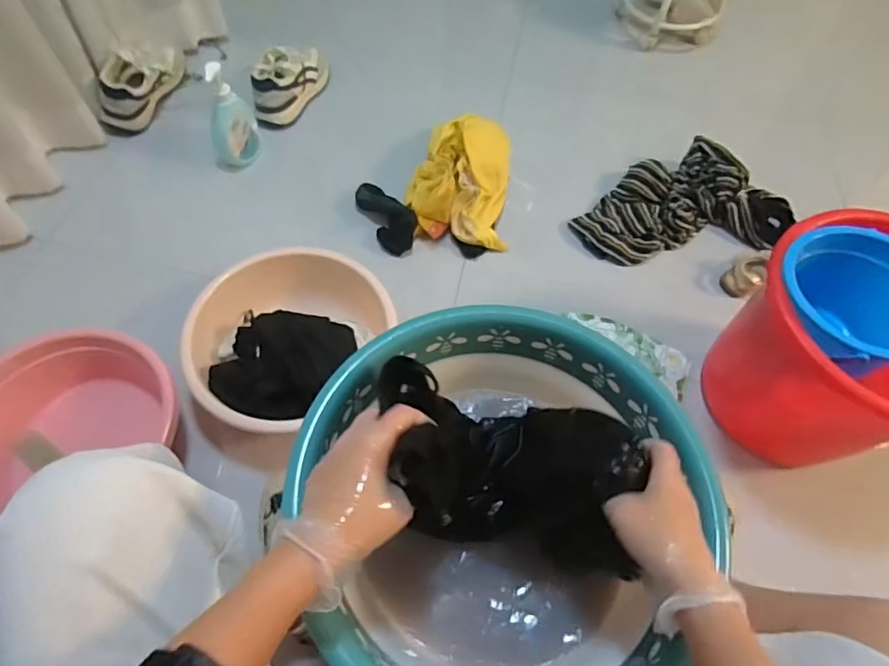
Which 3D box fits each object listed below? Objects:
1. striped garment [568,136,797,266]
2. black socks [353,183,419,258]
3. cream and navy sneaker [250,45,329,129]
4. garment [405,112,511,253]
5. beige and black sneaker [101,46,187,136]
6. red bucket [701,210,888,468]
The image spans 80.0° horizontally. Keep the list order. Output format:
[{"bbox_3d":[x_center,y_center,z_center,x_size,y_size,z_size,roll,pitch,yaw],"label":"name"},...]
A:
[{"bbox_3d":[0.494,-0.271,1.102,0.447,0.103,0.234,-8,61,-8],"label":"striped garment"},{"bbox_3d":[-0.113,-0.233,1.063,0.080,0.038,0.166,-31,67,-19],"label":"black socks"},{"bbox_3d":[-0.357,-0.577,1.209,0.092,0.104,0.216,23,62,9],"label":"cream and navy sneaker"},{"bbox_3d":[0.032,-0.316,1.081,0.197,0.113,0.282,4,60,-1],"label":"garment"},{"bbox_3d":[-0.677,-0.573,1.185,0.089,0.123,0.274,12,61,4],"label":"beige and black sneaker"},{"bbox_3d":[0.587,0.033,0.794,0.324,0.290,0.287,26,62,11],"label":"red bucket"}]

